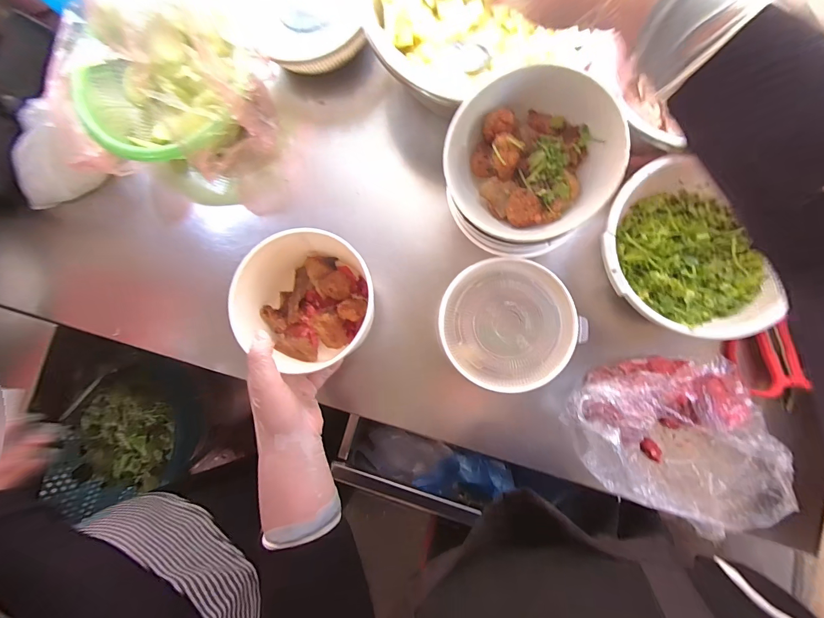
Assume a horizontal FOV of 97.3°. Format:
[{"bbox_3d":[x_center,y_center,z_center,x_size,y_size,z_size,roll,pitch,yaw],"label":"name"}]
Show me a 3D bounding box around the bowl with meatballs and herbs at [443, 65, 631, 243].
[{"bbox_3d":[0.104,-0.134,0.325,0.145,0.053,0.133,0,85,5],"label":"bowl with meatballs and herbs"}]

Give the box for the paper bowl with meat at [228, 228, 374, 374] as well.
[{"bbox_3d":[-0.106,-0.010,0.379,0.126,0.074,0.133,0,85,5],"label":"paper bowl with meat"}]

